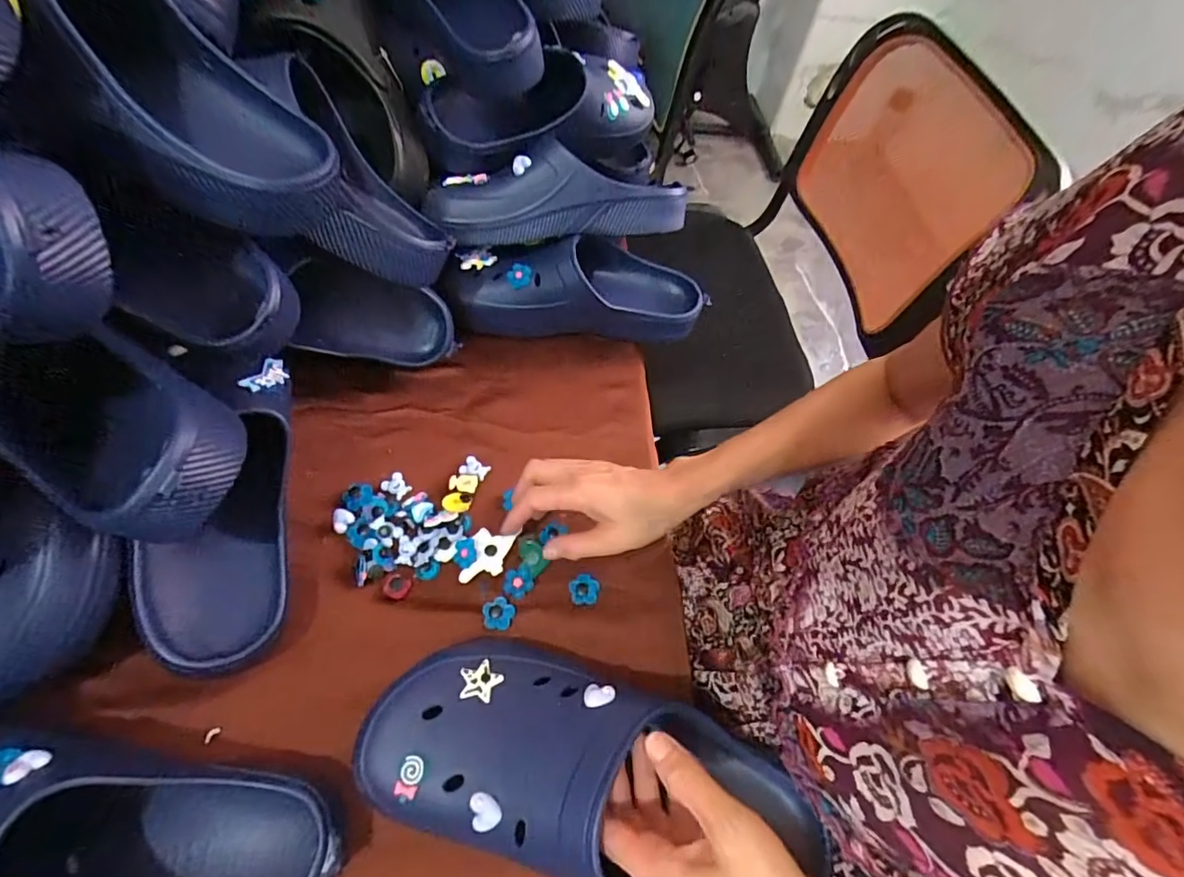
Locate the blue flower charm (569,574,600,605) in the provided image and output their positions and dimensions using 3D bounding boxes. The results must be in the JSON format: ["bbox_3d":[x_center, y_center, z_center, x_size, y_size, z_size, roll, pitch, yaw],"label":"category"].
[{"bbox_3d":[-0.006,0.125,0.433,0.024,0.009,0.023,2,59,-3],"label":"blue flower charm"}]

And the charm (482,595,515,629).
[{"bbox_3d":[-0.075,0.140,0.418,0.024,0.005,0.025,2,59,-3],"label":"charm"}]

